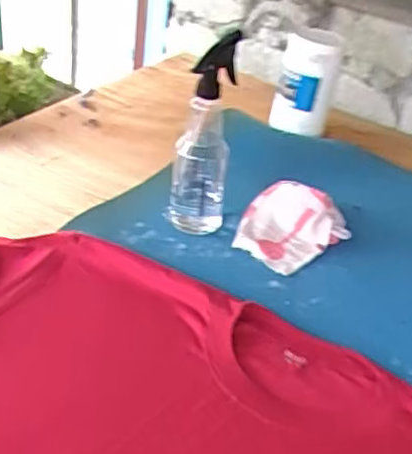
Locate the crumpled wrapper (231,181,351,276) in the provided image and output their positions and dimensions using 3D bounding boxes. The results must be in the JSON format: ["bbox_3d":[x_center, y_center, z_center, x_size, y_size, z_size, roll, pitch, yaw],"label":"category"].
[{"bbox_3d":[0.105,-0.008,0.828,0.128,0.056,0.128,29,40,29],"label":"crumpled wrapper"}]

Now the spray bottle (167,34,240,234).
[{"bbox_3d":[-0.004,-0.115,0.802,0.069,0.241,0.093,5,34,-3],"label":"spray bottle"}]

